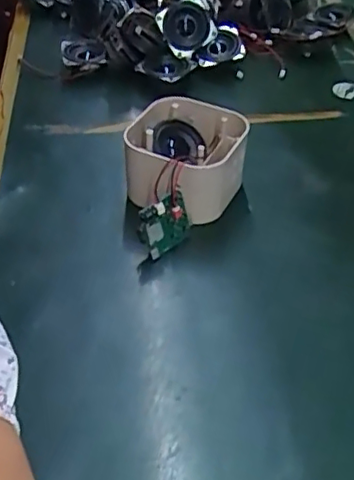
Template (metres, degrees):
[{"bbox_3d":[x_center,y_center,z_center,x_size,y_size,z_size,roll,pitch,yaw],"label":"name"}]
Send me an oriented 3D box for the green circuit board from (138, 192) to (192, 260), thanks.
[{"bbox_3d":[-0.010,-0.011,0.468,0.046,0.041,0.006,-28,33,-34],"label":"green circuit board"}]

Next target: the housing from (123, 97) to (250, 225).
[{"bbox_3d":[0.005,-0.062,0.502,0.096,0.059,0.108,8,44,7],"label":"housing"}]

